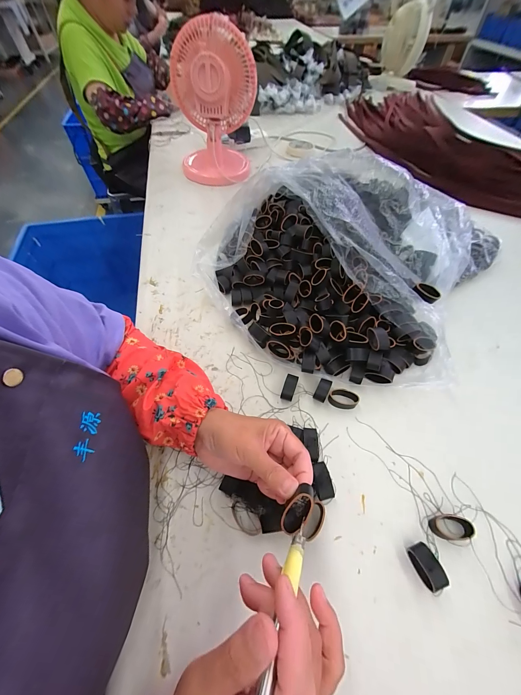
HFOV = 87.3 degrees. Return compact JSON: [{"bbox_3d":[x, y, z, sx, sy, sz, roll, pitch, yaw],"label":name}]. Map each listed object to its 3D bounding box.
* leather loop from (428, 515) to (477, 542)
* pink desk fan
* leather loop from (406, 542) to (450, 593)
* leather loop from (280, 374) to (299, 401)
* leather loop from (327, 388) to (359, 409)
[{"bbox_3d":[0.210,0.197,0.300,0.040,0.012,0.024,6,55,5],"label":"leather loop"},{"bbox_3d":[-0.110,-0.614,0.707,0.215,0.281,0.191,-14,56,-9],"label":"pink desk fan"},{"bbox_3d":[0.168,0.221,0.275,0.020,0.020,0.038,-18,56,-12],"label":"leather loop"},{"bbox_3d":[0.043,0.059,0.400,0.017,0.016,0.038,17,56,12],"label":"leather loop"},{"bbox_3d":[0.119,0.075,0.393,0.041,0.017,0.023,18,57,13],"label":"leather loop"}]

